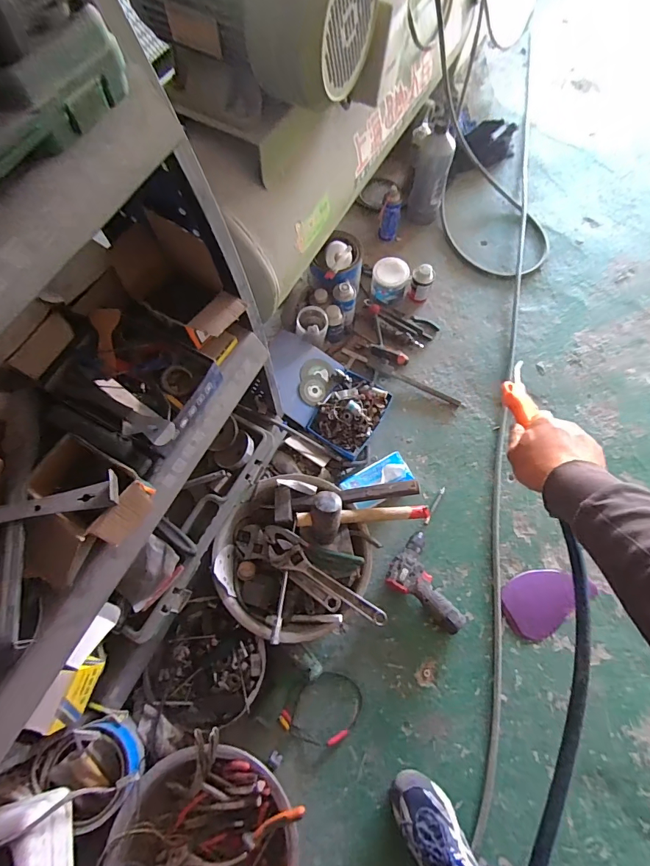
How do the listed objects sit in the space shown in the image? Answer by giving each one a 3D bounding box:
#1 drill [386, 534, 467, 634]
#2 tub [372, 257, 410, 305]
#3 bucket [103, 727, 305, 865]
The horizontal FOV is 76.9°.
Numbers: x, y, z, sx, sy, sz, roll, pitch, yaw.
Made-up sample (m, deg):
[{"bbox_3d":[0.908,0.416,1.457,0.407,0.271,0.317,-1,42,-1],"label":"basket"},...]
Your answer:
[{"bbox_3d":[0.257,0.351,0.969,0.206,0.062,0.156,35,74,13],"label":"drill"},{"bbox_3d":[0.195,-0.452,1.230,0.112,0.081,0.116,0,69,1],"label":"tub"},{"bbox_3d":[-0.219,0.780,0.766,0.350,0.162,0.341,0,69,1],"label":"bucket"}]

